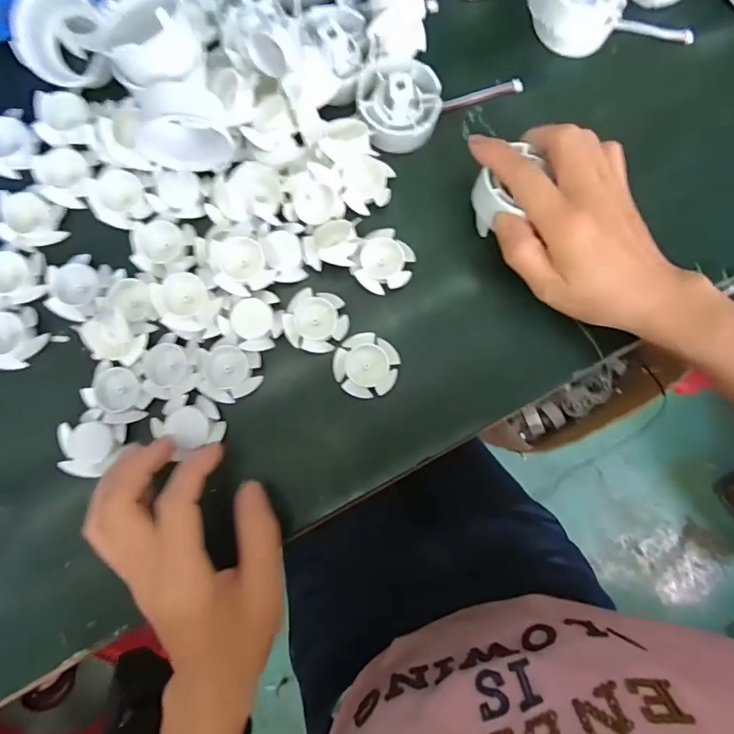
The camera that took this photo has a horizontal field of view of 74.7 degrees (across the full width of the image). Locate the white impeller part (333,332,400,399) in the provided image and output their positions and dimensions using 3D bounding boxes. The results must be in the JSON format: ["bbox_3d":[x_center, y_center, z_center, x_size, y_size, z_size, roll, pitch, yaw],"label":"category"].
[{"bbox_3d":[0.000,-0.001,0.315,0.041,0.013,0.040,0,87,-4],"label":"white impeller part"}]

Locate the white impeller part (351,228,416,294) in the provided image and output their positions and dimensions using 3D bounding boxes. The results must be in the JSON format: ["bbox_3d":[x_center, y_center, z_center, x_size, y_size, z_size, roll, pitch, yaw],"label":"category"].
[{"bbox_3d":[0.010,-0.069,0.325,0.039,0.019,0.038,0,87,-4],"label":"white impeller part"}]

